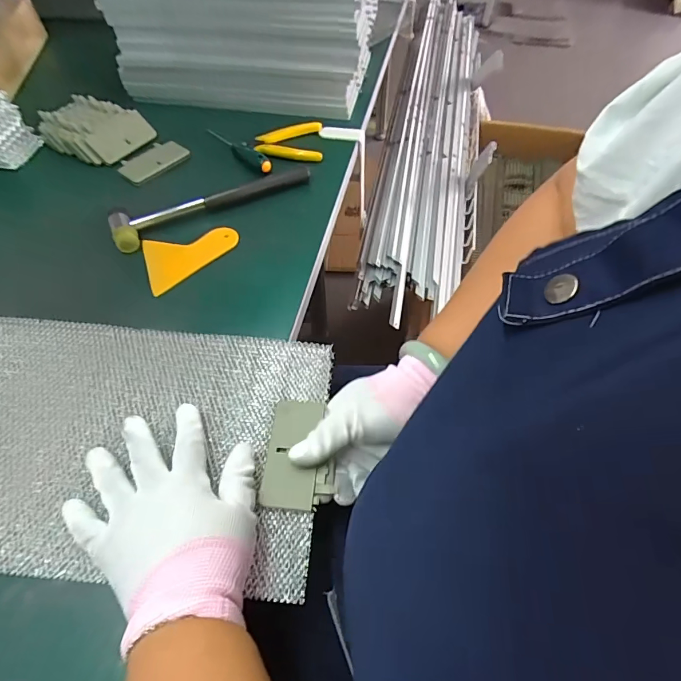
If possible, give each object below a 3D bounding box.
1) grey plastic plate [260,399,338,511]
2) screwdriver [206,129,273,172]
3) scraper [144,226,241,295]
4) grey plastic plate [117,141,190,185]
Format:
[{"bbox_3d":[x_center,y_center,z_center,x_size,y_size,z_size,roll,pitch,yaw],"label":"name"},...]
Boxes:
[{"bbox_3d":[-0.032,0.089,0.333,0.051,0.005,0.084,3,55,1],"label":"grey plastic plate"},{"bbox_3d":[-0.136,-0.252,0.548,0.021,0.019,0.130,-36,62,-21],"label":"screwdriver"},{"bbox_3d":[-0.160,-0.094,0.458,0.100,0.006,0.075,-19,57,-12],"label":"scraper"},{"bbox_3d":[-0.245,-0.235,0.549,0.060,0.005,0.082,37,64,23],"label":"grey plastic plate"}]

